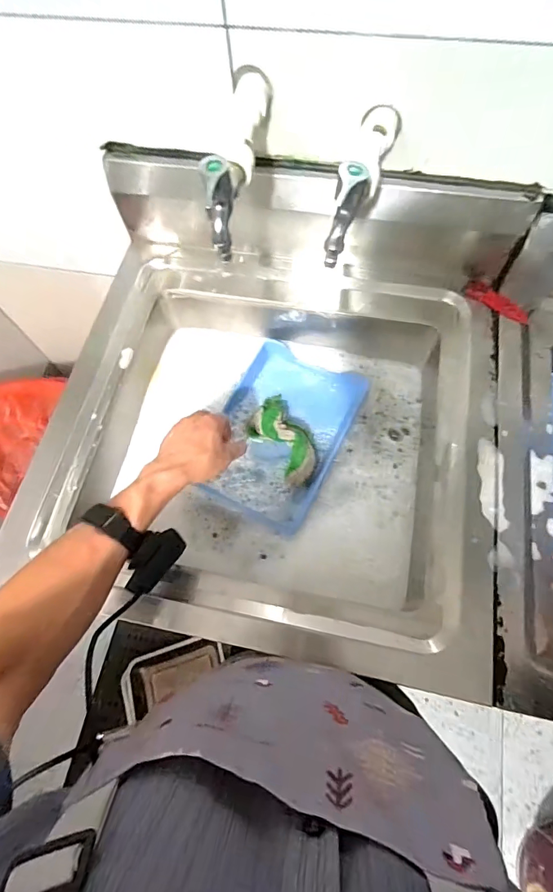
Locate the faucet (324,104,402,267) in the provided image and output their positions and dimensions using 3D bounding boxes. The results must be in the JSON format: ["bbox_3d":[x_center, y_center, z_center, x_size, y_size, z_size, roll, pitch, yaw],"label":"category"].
[{"bbox_3d":[0.096,-0.304,0.451,0.044,0.079,0.226,15,69,8],"label":"faucet"}]

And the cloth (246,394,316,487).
[{"bbox_3d":[0.011,-0.019,0.656,0.077,0.052,0.158,-30,70,-9],"label":"cloth"}]

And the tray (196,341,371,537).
[{"bbox_3d":[0.005,-0.021,0.680,0.198,0.035,0.281,26,71,12],"label":"tray"}]

